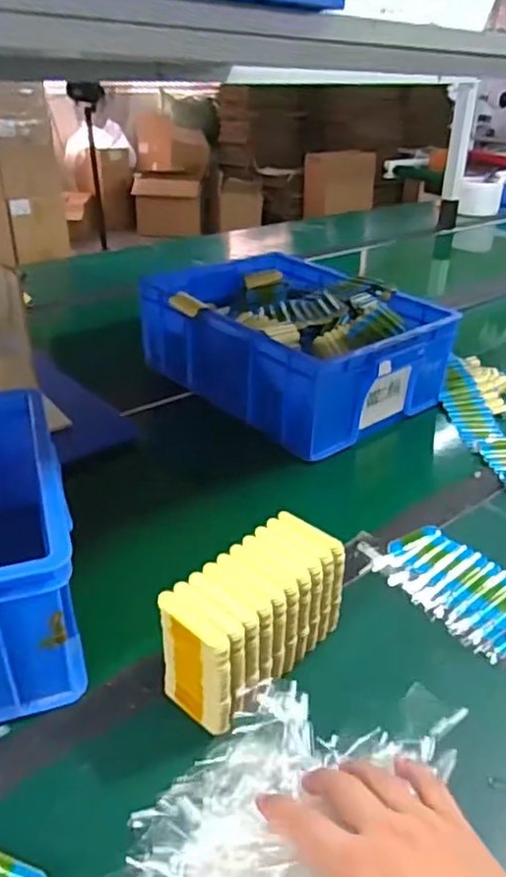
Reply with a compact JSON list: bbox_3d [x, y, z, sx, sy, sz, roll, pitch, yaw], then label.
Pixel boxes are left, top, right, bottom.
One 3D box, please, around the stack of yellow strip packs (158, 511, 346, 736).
[{"bbox_3d":[0.003,0.146,0.529,0.066,0.099,0.154,23,36,33],"label":"stack of yellow strip packs"}]

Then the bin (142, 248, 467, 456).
[{"bbox_3d":[0.051,-0.153,1.013,0.307,0.143,0.427,-24,38,-37],"label":"bin"}]

